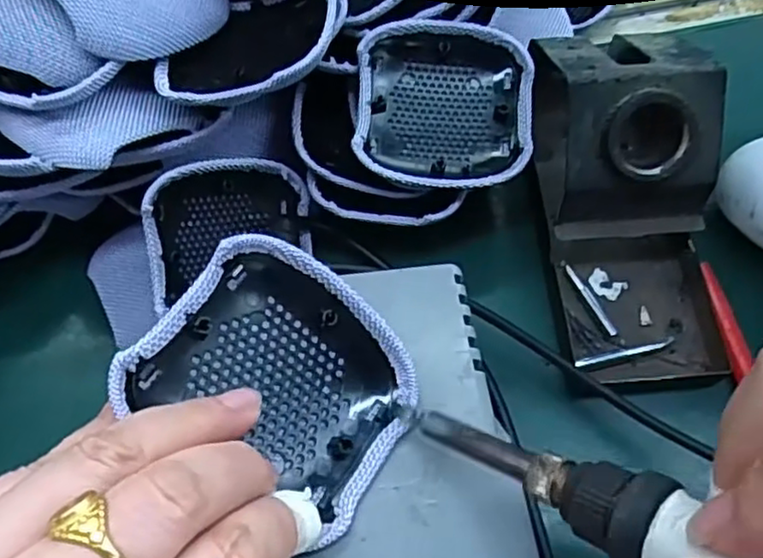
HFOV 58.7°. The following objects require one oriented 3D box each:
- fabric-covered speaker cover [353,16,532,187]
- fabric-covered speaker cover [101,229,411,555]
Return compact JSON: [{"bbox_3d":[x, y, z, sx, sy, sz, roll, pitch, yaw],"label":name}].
[{"bbox_3d":[0.029,-0.081,0.316,0.079,0.014,0.076,4,83,-2],"label":"fabric-covered speaker cover"},{"bbox_3d":[-0.032,0.031,0.212,0.079,0.022,0.069,38,63,-11],"label":"fabric-covered speaker cover"}]

